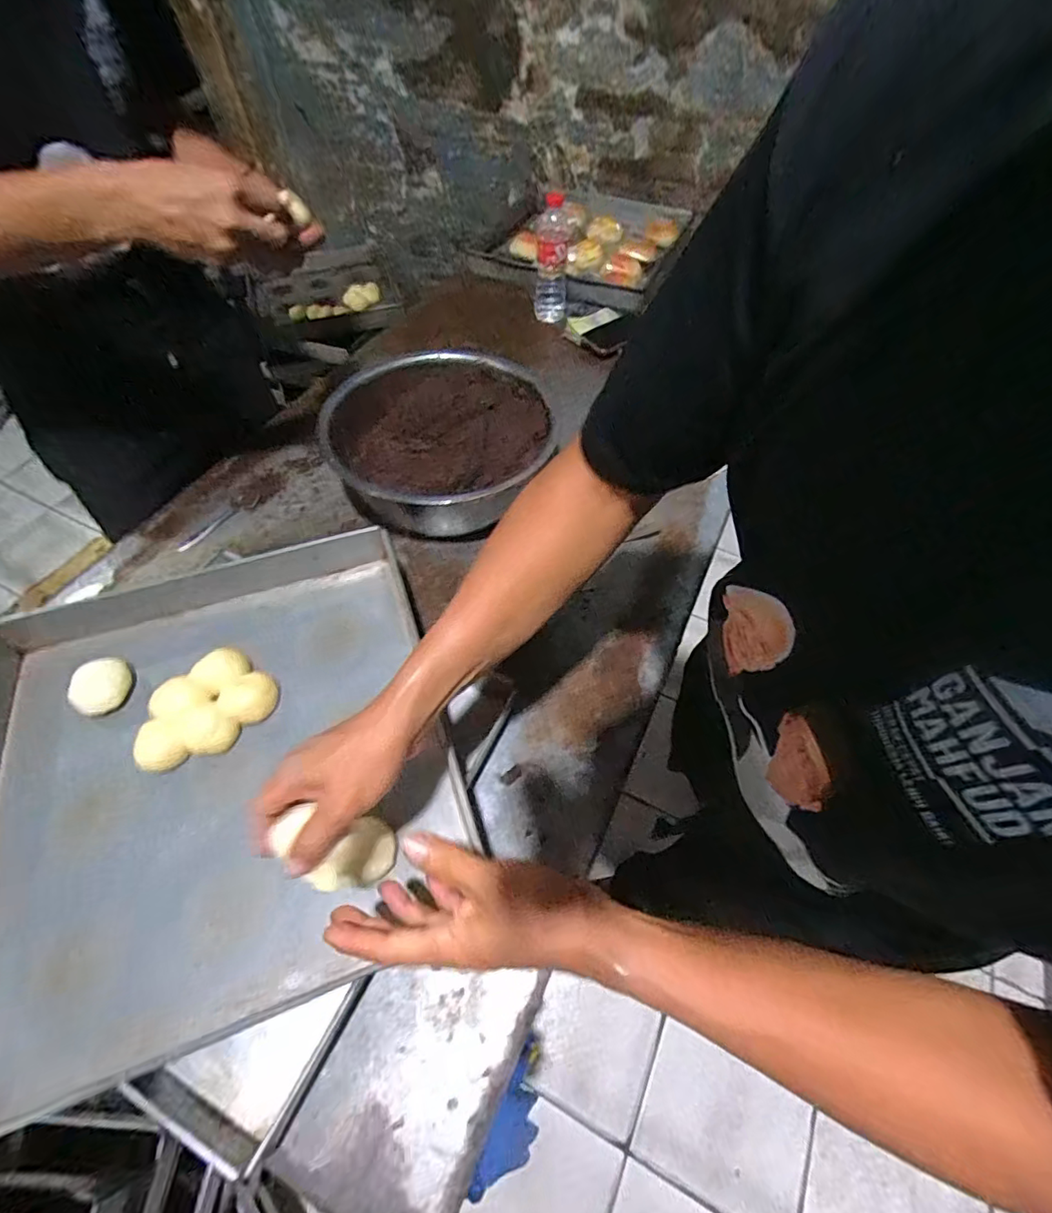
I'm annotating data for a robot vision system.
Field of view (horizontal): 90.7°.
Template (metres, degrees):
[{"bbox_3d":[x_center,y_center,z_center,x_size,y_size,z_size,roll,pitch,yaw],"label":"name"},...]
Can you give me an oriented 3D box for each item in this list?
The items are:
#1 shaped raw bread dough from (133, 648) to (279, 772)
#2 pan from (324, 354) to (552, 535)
[{"bbox_3d":[-0.349,0.111,0.558,0.087,0.033,0.137,37,64,21],"label":"shaped raw bread dough"},{"bbox_3d":[-0.130,-0.247,0.801,0.318,0.099,0.347,0,57,0],"label":"pan"}]

